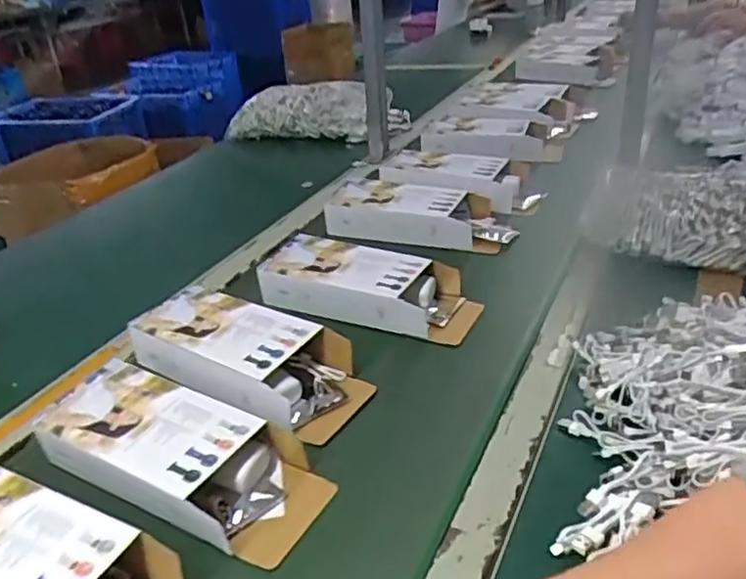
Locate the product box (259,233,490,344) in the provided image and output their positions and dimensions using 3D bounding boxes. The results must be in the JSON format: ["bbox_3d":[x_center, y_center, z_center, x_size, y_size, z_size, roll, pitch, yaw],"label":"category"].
[{"bbox_3d":[-0.006,-0.011,0.779,0.256,0.056,0.105,8,32,23],"label":"product box"}]

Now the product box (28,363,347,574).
[{"bbox_3d":[-0.166,0.140,0.552,0.251,0.054,0.114,9,33,25],"label":"product box"}]

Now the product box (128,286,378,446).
[{"bbox_3d":[-0.129,0.070,0.667,0.253,0.060,0.109,11,34,27],"label":"product box"}]

